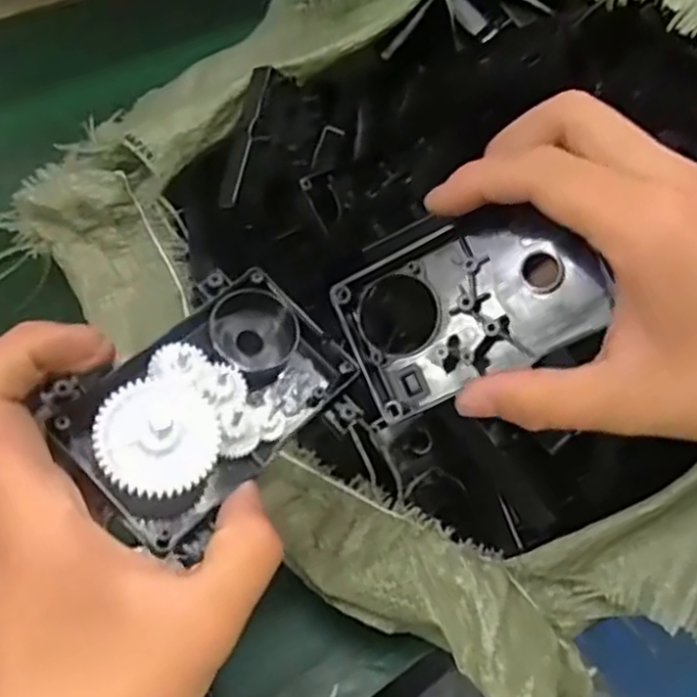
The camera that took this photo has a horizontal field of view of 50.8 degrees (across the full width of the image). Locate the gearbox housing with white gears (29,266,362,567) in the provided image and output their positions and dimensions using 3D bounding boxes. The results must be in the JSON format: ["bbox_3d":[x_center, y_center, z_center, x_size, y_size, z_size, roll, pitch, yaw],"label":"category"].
[{"bbox_3d":[-0.051,0.019,0.272,0.074,0.030,0.102,46,52,6],"label":"gearbox housing with white gears"}]

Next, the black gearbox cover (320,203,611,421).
[{"bbox_3d":[0.046,-0.018,0.287,0.096,0.014,0.061,-26,78,13],"label":"black gearbox cover"}]

